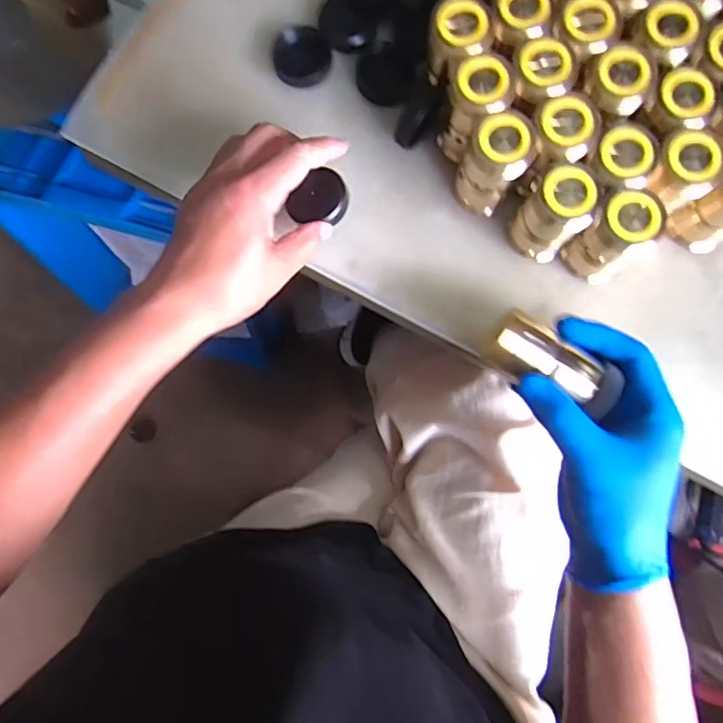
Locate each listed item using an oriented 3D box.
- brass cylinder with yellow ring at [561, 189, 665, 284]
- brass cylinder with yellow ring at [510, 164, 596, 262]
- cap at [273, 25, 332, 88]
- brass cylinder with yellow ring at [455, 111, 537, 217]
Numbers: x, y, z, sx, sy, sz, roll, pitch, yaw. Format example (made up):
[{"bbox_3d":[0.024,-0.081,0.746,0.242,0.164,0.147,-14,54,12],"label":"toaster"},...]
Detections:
[{"bbox_3d":[0.167,-0.080,0.366,0.037,0.083,0.036,0,83,0],"label":"brass cylinder with yellow ring"},{"bbox_3d":[0.129,-0.096,0.366,0.038,0.078,0.038,0,83,0],"label":"brass cylinder with yellow ring"},{"bbox_3d":[-0.044,-0.230,0.409,0.042,0.012,0.040,0,83,0],"label":"cap"},{"bbox_3d":[0.089,-0.132,0.373,0.037,0.079,0.036,22,84,3],"label":"brass cylinder with yellow ring"}]

